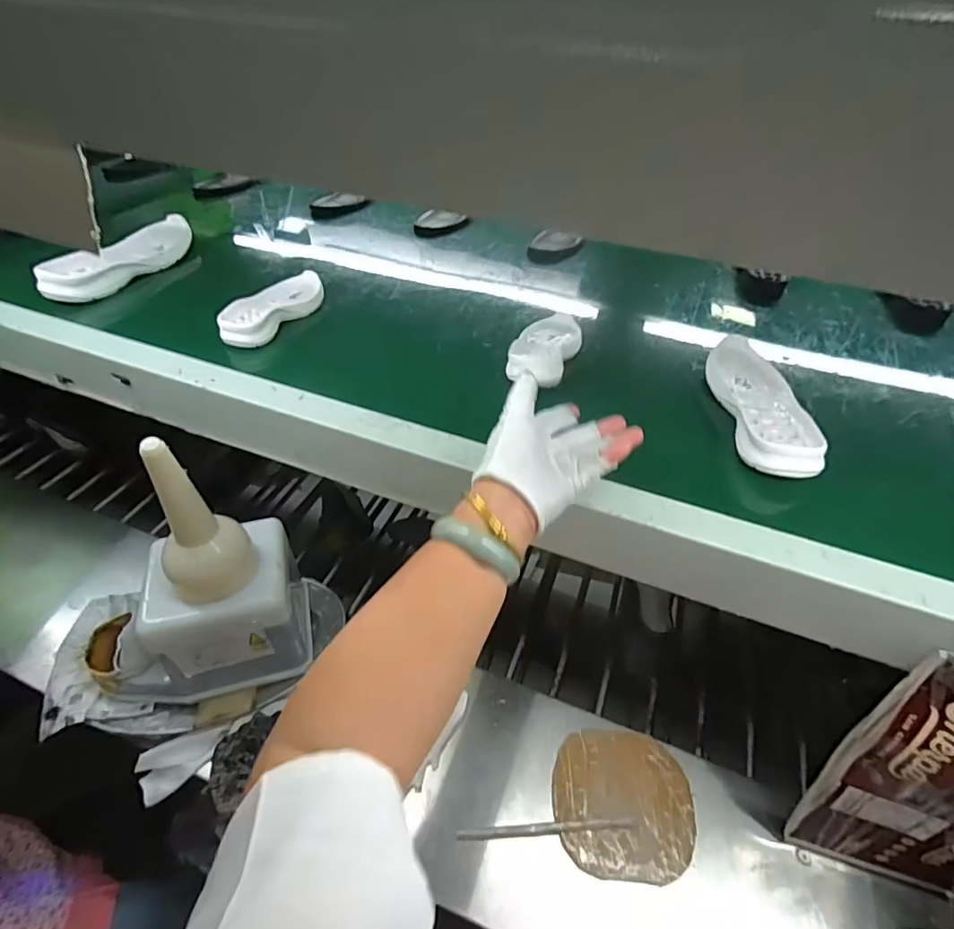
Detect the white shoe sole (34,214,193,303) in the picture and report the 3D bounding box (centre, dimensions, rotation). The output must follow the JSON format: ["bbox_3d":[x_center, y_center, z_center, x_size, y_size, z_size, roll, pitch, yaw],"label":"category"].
[{"bbox_3d":[-0.531,-0.313,0.766,0.074,0.040,0.256,16,46,13],"label":"white shoe sole"}]

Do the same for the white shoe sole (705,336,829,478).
[{"bbox_3d":[0.309,-0.069,0.553,0.080,0.033,0.221,5,45,1],"label":"white shoe sole"}]

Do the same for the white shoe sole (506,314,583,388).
[{"bbox_3d":[0.081,-0.141,0.612,0.069,0.037,0.172,16,33,13],"label":"white shoe sole"}]

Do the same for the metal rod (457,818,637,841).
[{"bbox_3d":[0.077,0.395,0.553,0.193,0.008,0.011,-2,45,-5],"label":"metal rod"}]

